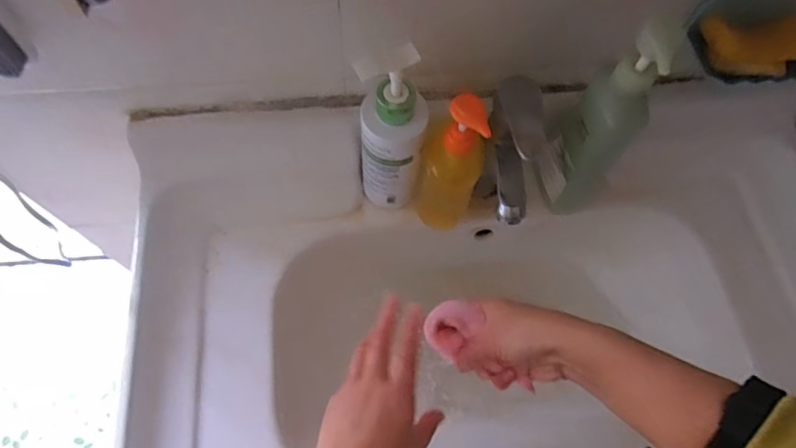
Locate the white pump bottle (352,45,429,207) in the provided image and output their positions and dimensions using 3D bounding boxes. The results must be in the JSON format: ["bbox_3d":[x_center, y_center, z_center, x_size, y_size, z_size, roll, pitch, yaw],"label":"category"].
[{"bbox_3d":[-0.006,-0.086,0.503,0.066,0.174,0.052,1,65,-3],"label":"white pump bottle"}]

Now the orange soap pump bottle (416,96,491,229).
[{"bbox_3d":[0.057,-0.063,0.517,0.062,0.192,0.057,1,65,-2],"label":"orange soap pump bottle"}]

